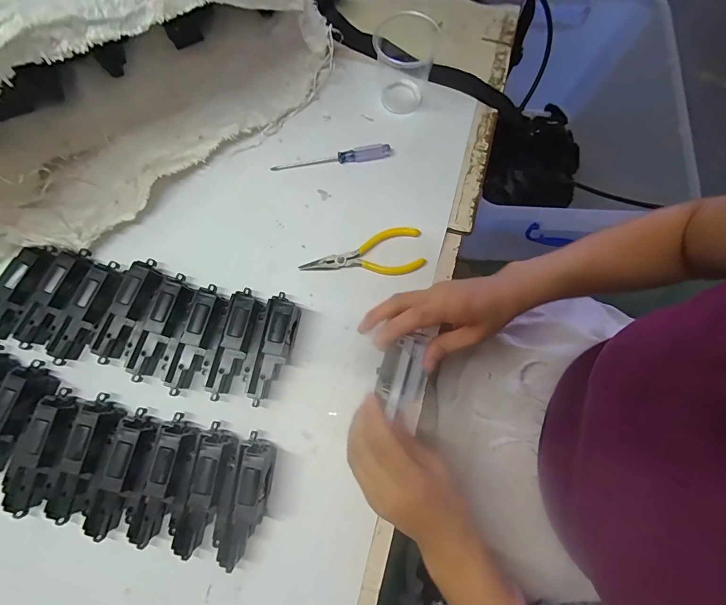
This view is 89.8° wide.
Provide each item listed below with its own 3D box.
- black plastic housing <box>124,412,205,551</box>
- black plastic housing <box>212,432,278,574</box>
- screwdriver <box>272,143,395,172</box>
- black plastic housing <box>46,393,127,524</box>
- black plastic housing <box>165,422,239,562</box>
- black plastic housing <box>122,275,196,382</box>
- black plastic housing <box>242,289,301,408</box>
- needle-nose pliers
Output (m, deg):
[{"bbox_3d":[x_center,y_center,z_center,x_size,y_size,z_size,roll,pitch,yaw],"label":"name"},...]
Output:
[{"bbox_3d":[-0.173,0.153,0.314,0.033,0.035,0.098,20,78,3],"label":"black plastic housing"},{"bbox_3d":[-0.099,0.170,0.311,0.034,0.038,0.099,12,78,1],"label":"black plastic housing"},{"bbox_3d":[-0.033,-0.156,0.398,0.131,0.011,0.016,-11,78,-4],"label":"screwdriver"},{"bbox_3d":[-0.248,0.138,0.321,0.039,0.034,0.103,19,78,3],"label":"black plastic housing"},{"bbox_3d":[-0.137,0.161,0.313,0.035,0.036,0.099,16,78,2],"label":"black plastic housing"},{"bbox_3d":[-0.193,0.023,0.347,0.033,0.037,0.102,23,78,3],"label":"black plastic housing"},{"bbox_3d":[-0.086,0.043,0.344,0.037,0.036,0.101,14,78,1],"label":"black plastic housing"},{"bbox_3d":[0.000,-0.045,0.375,0.125,0.007,0.046,-13,78,-4],"label":"needle-nose pliers"}]

